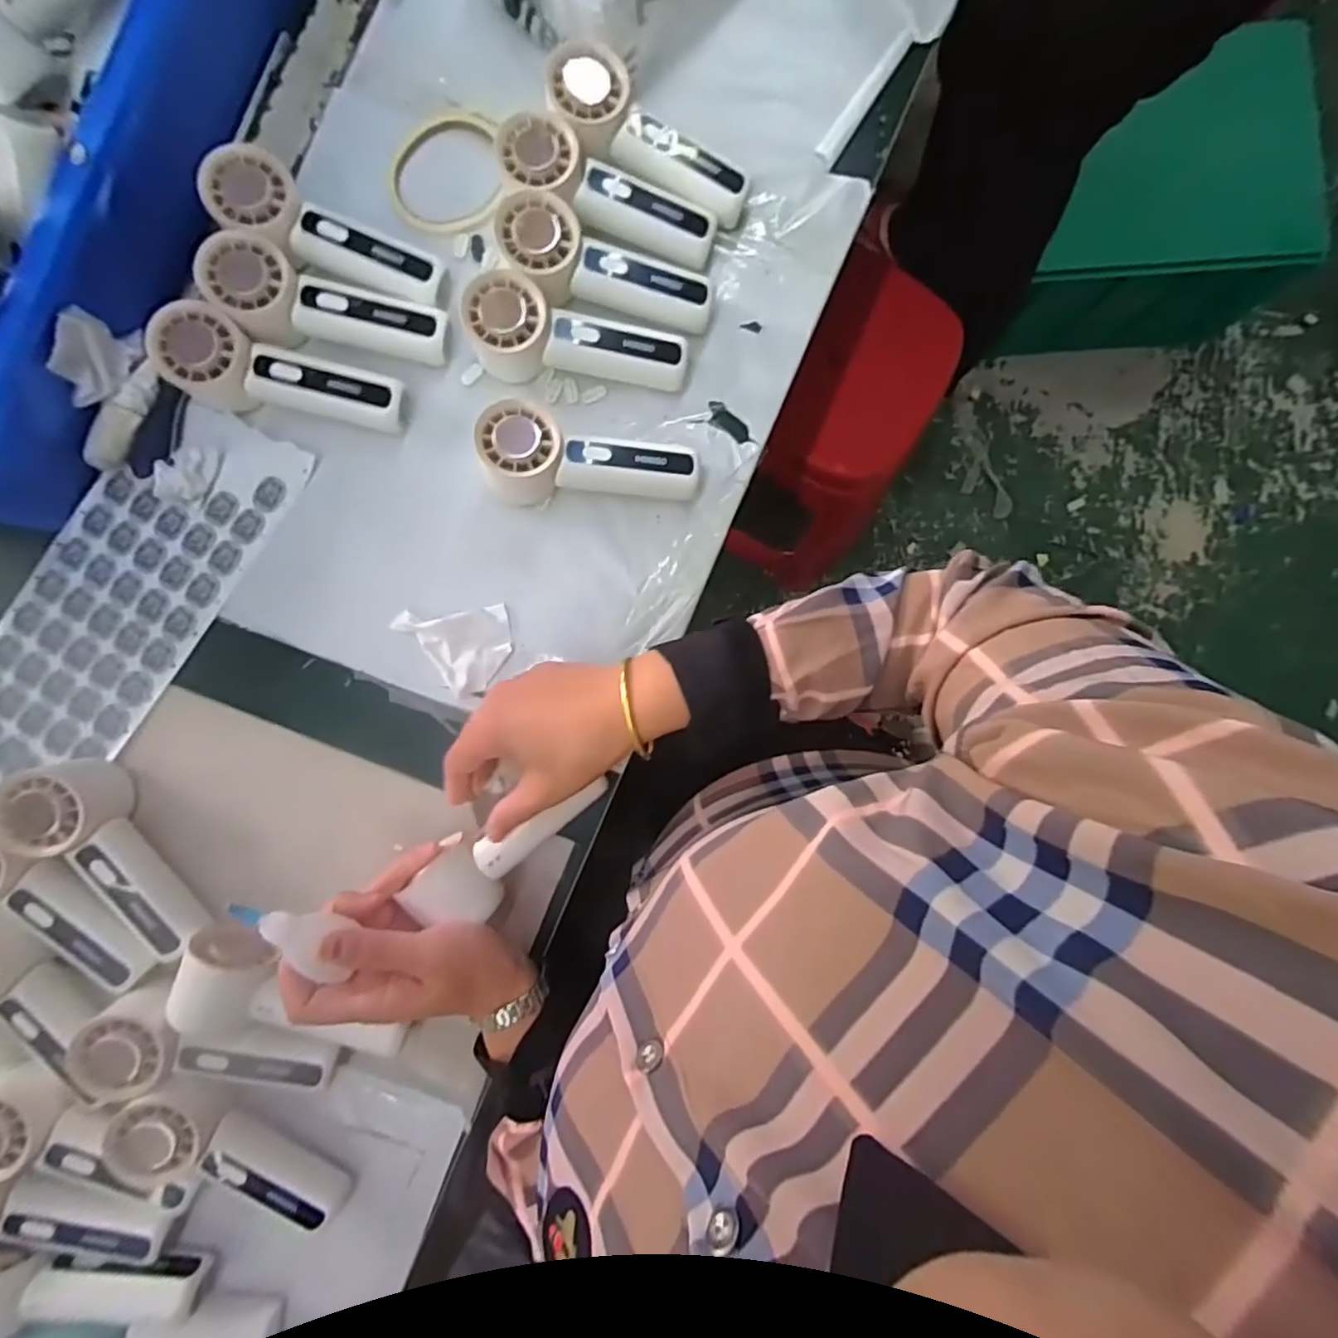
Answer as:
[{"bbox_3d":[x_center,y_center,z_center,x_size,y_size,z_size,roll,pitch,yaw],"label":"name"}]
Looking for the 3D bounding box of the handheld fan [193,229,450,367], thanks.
[{"bbox_3d":[-0.240,-0.249,0.441,0.153,0.048,0.058,16,88,-1],"label":"handheld fan"}]

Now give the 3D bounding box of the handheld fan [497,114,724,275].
[{"bbox_3d":[-0.043,-0.336,0.452,0.156,0.048,0.052,20,88,-1],"label":"handheld fan"}]

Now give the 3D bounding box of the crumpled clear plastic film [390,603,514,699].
[{"bbox_3d":[-0.157,-0.012,0.462,0.078,0.013,0.063,-5,89,-2],"label":"crumpled clear plastic film"}]

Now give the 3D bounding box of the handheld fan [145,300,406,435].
[{"bbox_3d":[-0.268,-0.200,0.439,0.149,0.054,0.054,17,88,-1],"label":"handheld fan"}]

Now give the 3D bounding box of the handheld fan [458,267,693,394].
[{"bbox_3d":[-0.064,-0.238,0.449,0.151,0.047,0.052,5,89,-1],"label":"handheld fan"}]

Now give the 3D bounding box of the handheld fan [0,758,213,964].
[{"bbox_3d":[-0.387,0.136,0.430,0.053,0.053,0.149,-33,90,-2],"label":"handheld fan"}]

